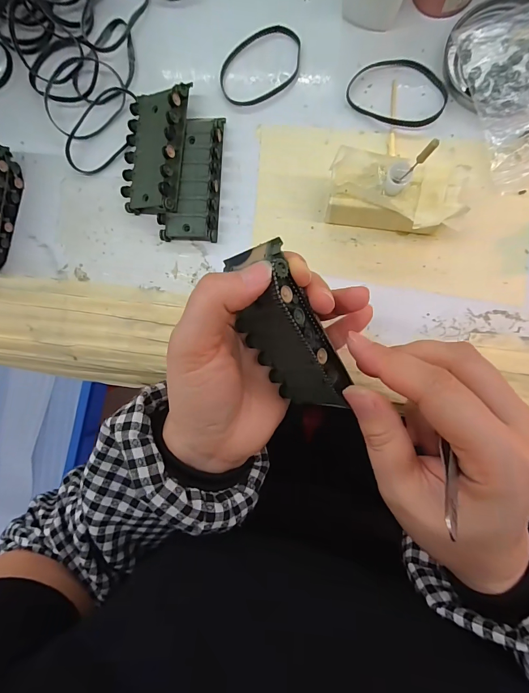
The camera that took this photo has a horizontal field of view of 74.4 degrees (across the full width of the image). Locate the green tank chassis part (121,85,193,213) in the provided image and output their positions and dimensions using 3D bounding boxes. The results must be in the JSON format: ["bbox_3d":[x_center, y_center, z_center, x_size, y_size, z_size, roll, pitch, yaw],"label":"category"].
[{"bbox_3d":[-0.081,-0.148,0.264,0.043,0.022,0.090,8,91,31],"label":"green tank chassis part"}]

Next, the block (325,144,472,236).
[{"bbox_3d":[0.087,-0.098,0.232,0.087,0.041,0.044,11,88,7],"label":"block"}]

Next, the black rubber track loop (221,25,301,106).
[{"bbox_3d":[-0.004,-0.217,0.267,0.067,0.004,0.049,-32,83,4],"label":"black rubber track loop"}]

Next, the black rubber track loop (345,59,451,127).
[{"bbox_3d":[0.097,-0.186,0.253,0.069,0.004,0.047,29,90,8],"label":"black rubber track loop"}]

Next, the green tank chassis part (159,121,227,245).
[{"bbox_3d":[-0.053,-0.127,0.265,0.041,0.016,0.092,5,87,7],"label":"green tank chassis part"}]

